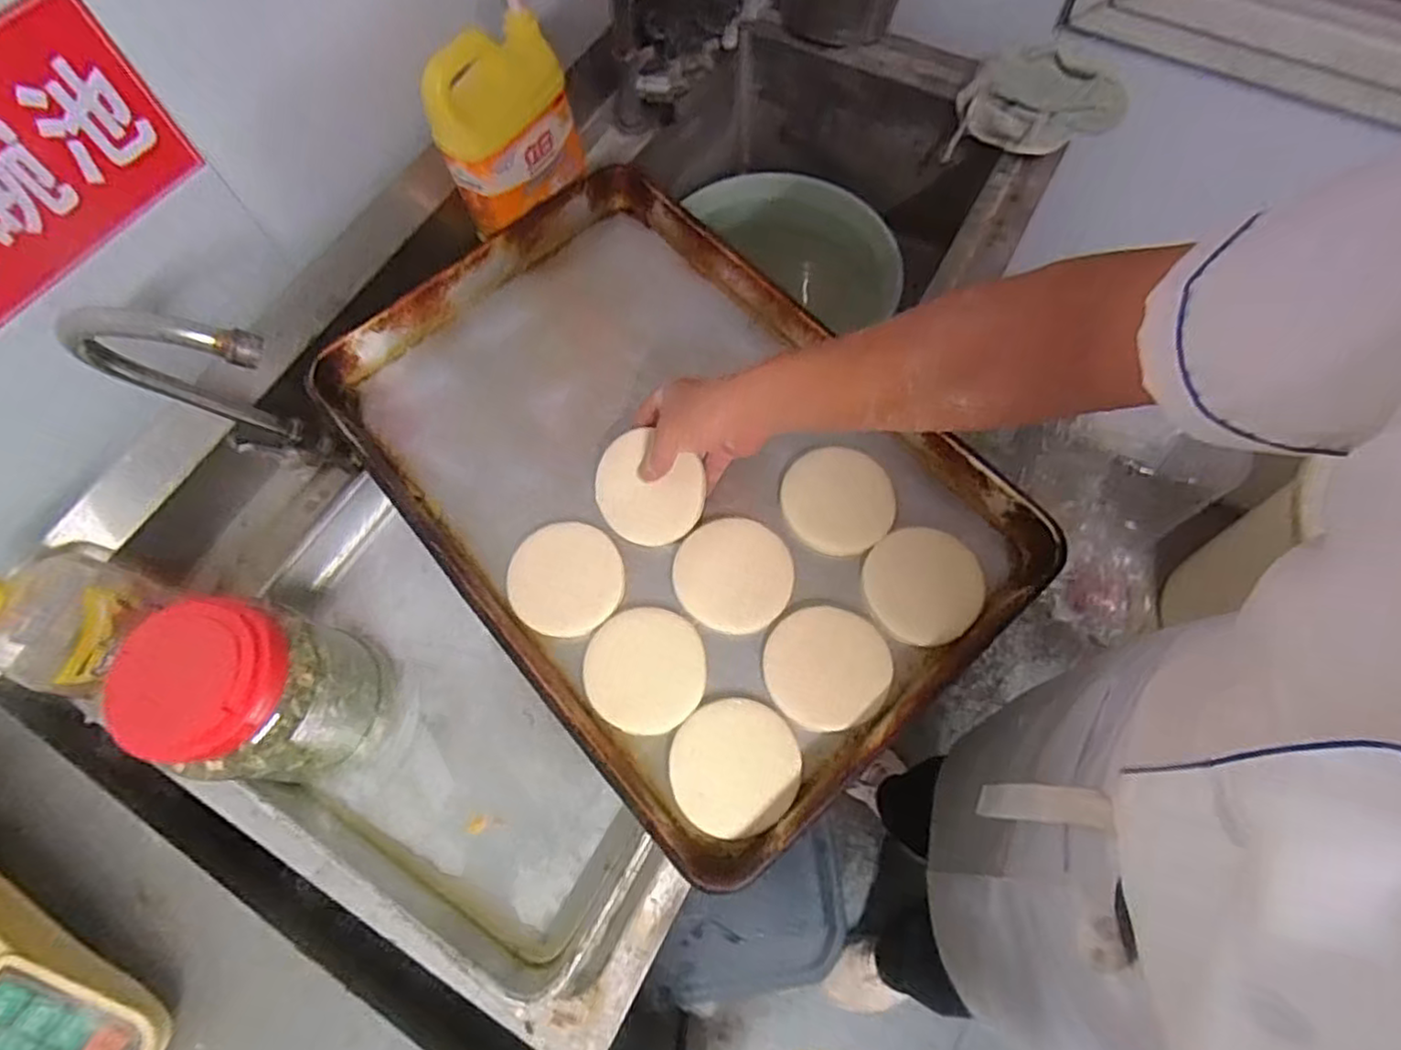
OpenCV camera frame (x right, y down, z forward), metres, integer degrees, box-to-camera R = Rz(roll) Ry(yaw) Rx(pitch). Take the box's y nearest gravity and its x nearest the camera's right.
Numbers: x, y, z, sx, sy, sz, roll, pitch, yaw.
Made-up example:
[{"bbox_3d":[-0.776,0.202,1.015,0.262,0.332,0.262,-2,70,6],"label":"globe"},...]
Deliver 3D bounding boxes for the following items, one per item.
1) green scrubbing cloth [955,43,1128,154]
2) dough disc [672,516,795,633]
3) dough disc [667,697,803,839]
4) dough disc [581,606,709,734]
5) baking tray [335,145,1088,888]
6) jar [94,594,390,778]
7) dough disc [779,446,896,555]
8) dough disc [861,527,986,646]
[{"bbox_3d":[0.450,-0.557,0.893,0.176,0.054,0.128,-13,67,-5],"label":"green scrubbing cloth"},{"bbox_3d":[0.029,0.040,0.587,0.098,0.011,0.098,24,69,11],"label":"dough disc"},{"bbox_3d":[0.026,0.191,0.537,0.102,0.008,0.097,0,66,1],"label":"dough disc"},{"bbox_3d":[-0.046,0.120,0.568,0.100,0.017,0.099,0,66,1],"label":"dough disc"},{"bbox_3d":[-0.039,-0.057,0.636,0.409,0.051,0.618,-40,71,-15],"label":"baking tray"},{"bbox_3d":[-0.335,0.130,0.532,0.114,0.176,0.127,19,68,9],"label":"jar"},{"bbox_3d":[0.123,-0.024,0.610,0.098,0.006,0.099,0,66,1],"label":"dough disc"},{"bbox_3d":[0.190,0.050,0.576,0.097,0.008,0.096,0,66,1],"label":"dough disc"}]

